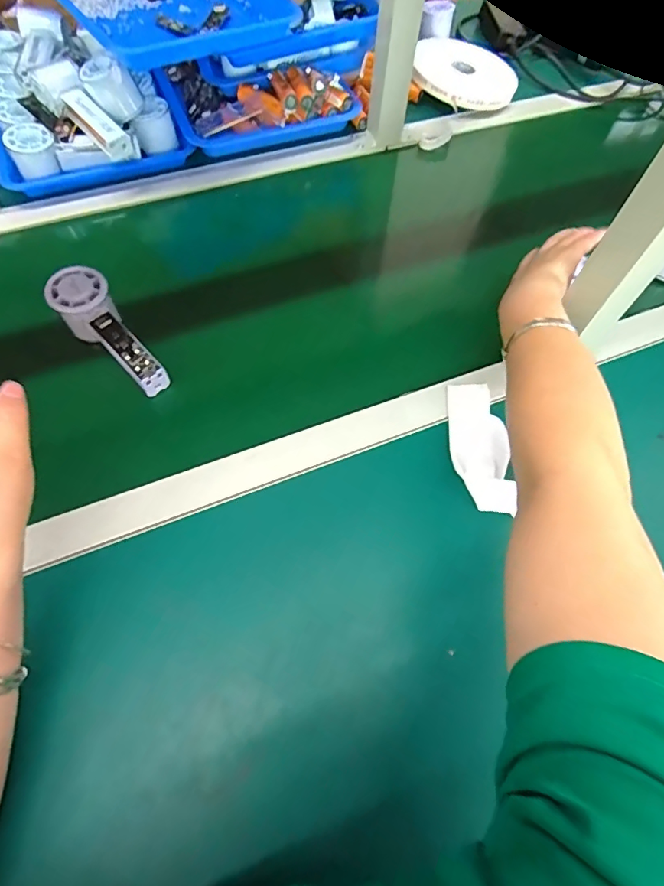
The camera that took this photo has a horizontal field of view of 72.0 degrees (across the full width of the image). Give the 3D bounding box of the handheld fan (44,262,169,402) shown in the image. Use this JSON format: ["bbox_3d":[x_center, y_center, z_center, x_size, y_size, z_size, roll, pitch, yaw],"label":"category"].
[{"bbox_3d":[-0.226,-0.110,0.476,0.152,0.059,0.052,46,69,4],"label":"handheld fan"}]

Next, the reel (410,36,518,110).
[{"bbox_3d":[0.216,-0.598,0.740,0.168,0.016,0.173,12,66,-3],"label":"reel"}]

